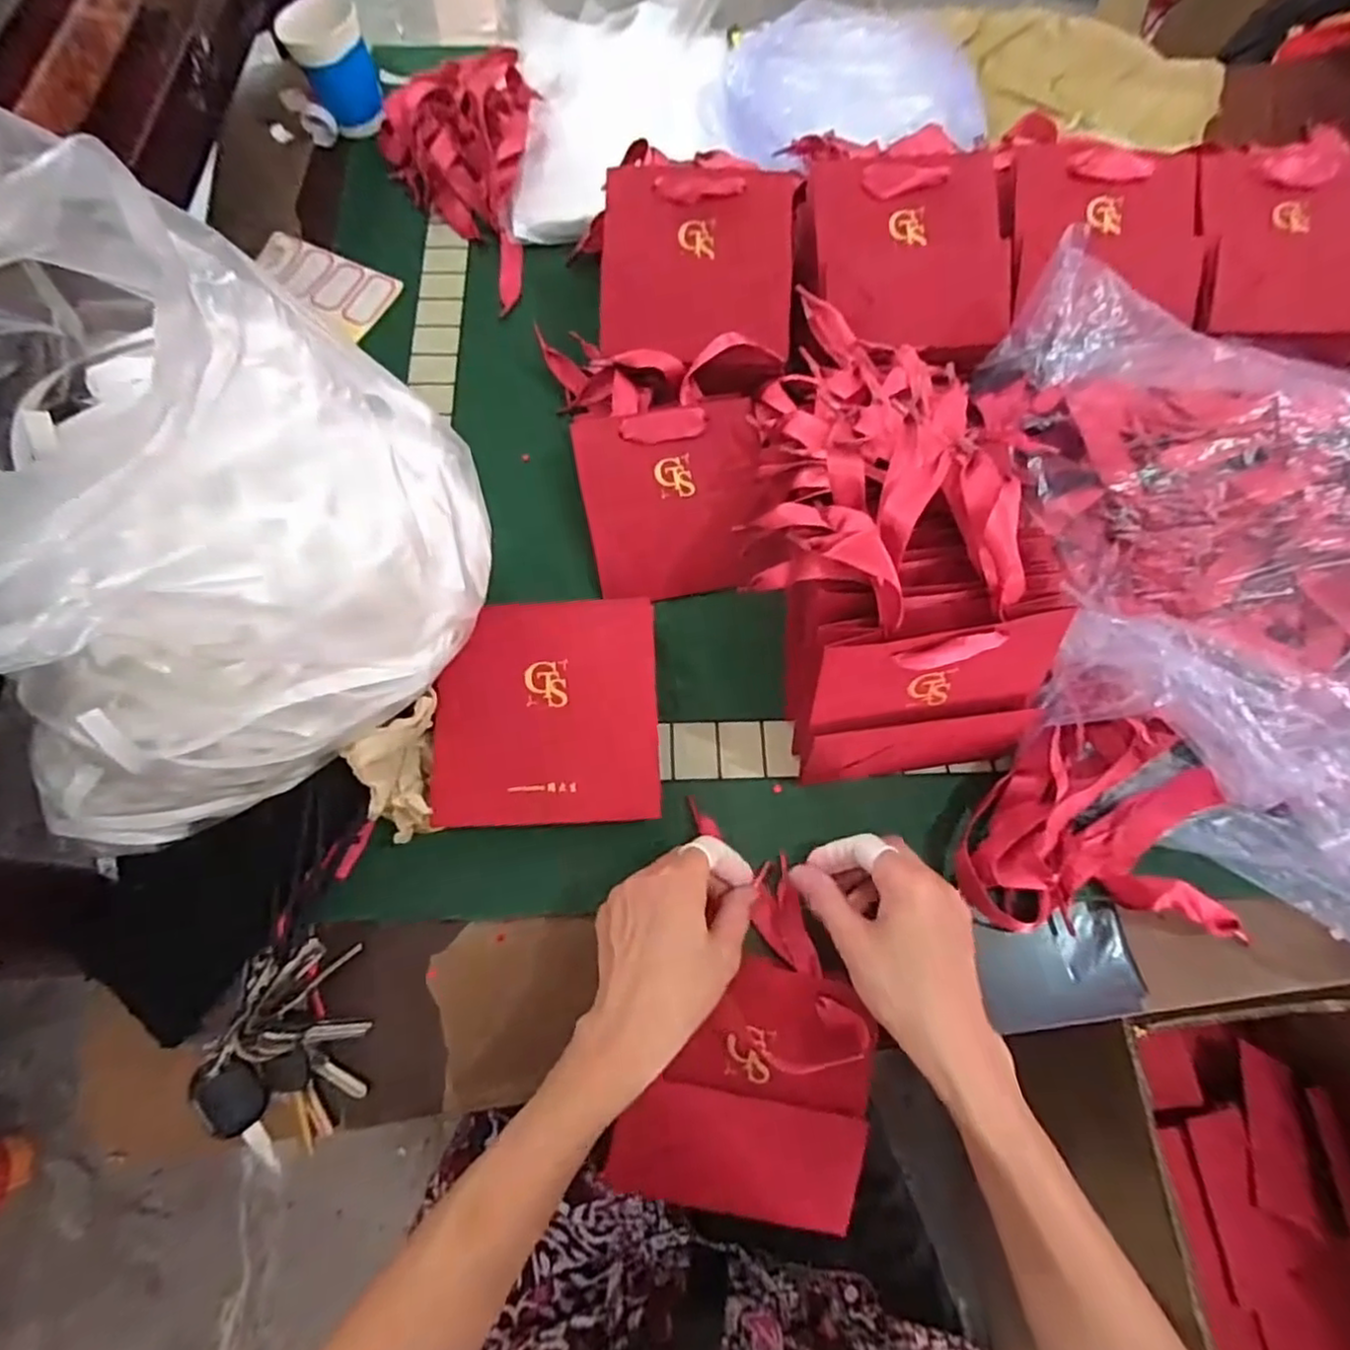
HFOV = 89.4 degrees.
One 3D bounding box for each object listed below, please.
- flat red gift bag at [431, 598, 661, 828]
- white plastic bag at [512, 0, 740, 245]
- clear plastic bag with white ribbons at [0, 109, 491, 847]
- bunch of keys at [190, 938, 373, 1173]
[{"bbox_3d":[-0.082,0.022,0.442,0.140,0.008,0.144,-2,77,-6],"label":"flat red gift bag"},{"bbox_3d":[-0.051,-0.539,0.640,0.194,0.057,0.284,-3,70,-3],"label":"white plastic bag"},{"bbox_3d":[-0.272,-0.062,0.300,0.309,0.251,0.237,13,70,3],"label":"clear plastic bag with white ribbons"},{"bbox_3d":[-0.223,0.215,0.395,0.083,0.024,0.110,10,70,2],"label":"bunch of keys"}]

